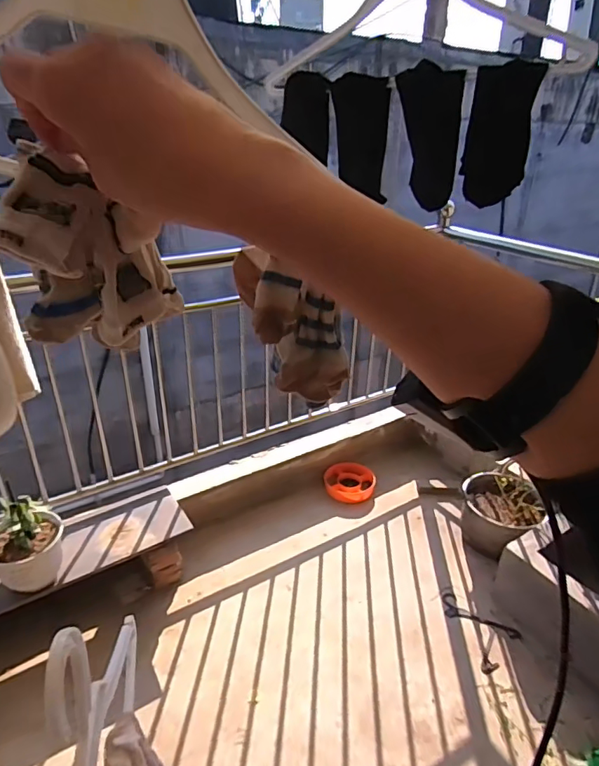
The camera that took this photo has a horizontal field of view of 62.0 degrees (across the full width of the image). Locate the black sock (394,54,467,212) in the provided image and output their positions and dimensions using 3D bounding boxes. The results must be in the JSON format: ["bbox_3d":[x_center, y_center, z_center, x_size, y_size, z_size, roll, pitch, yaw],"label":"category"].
[{"bbox_3d":[0.155,-0.294,0.600,0.077,0.147,0.026,2,27,2],"label":"black sock"}]

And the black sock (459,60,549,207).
[{"bbox_3d":[0.225,-0.281,0.566,0.068,0.133,0.016,13,30,20],"label":"black sock"}]

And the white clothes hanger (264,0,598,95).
[{"bbox_3d":[0.123,-0.439,0.567,0.351,0.178,0.047,5,41,15],"label":"white clothes hanger"}]

